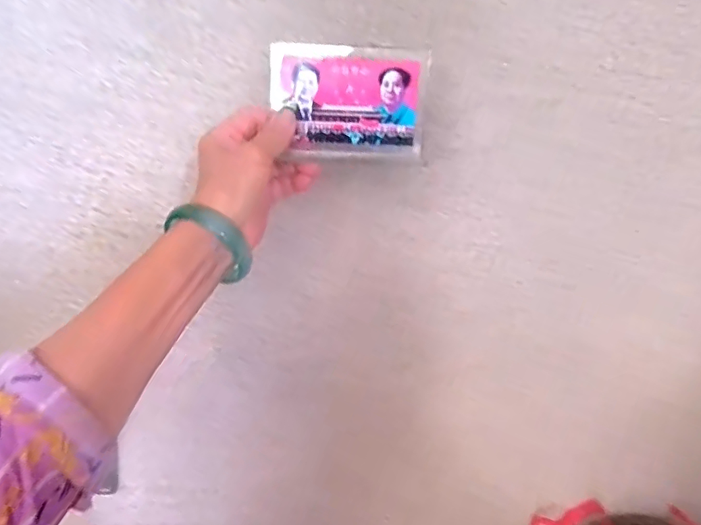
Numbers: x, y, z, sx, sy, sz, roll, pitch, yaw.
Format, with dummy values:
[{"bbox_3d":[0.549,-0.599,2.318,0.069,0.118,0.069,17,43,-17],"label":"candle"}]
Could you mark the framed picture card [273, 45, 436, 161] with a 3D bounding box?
[{"bbox_3d":[-0.002,-0.119,0.368,0.115,0.080,0.007,6,19,-3],"label":"framed picture card"}]

